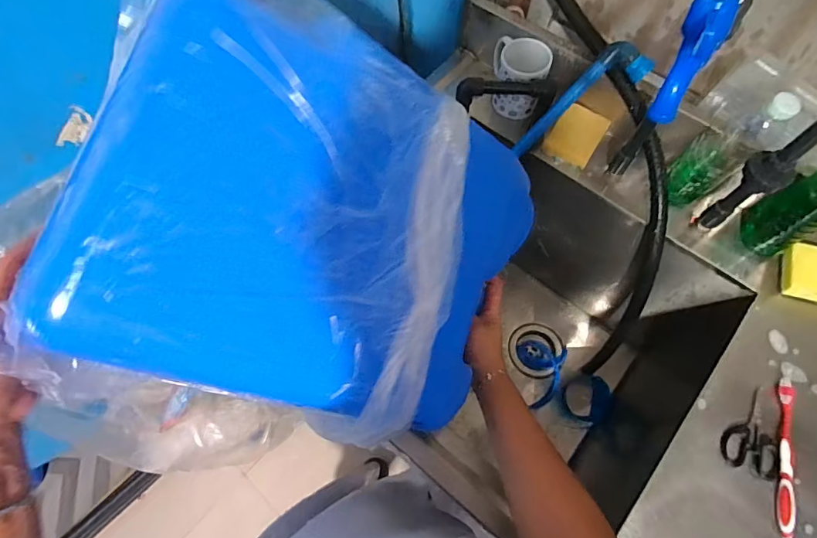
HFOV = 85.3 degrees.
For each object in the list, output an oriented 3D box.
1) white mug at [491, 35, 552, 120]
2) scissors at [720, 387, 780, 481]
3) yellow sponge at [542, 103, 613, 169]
[{"bbox_3d":[0.177,-0.316,0.736,0.107,0.098,0.081,30,69,12],"label":"white mug"},{"bbox_3d":[0.425,0.198,0.550,0.063,0.008,0.104,20,67,8],"label":"scissors"},{"bbox_3d":[0.275,-0.219,0.719,0.072,0.013,0.096,33,86,12],"label":"yellow sponge"}]

